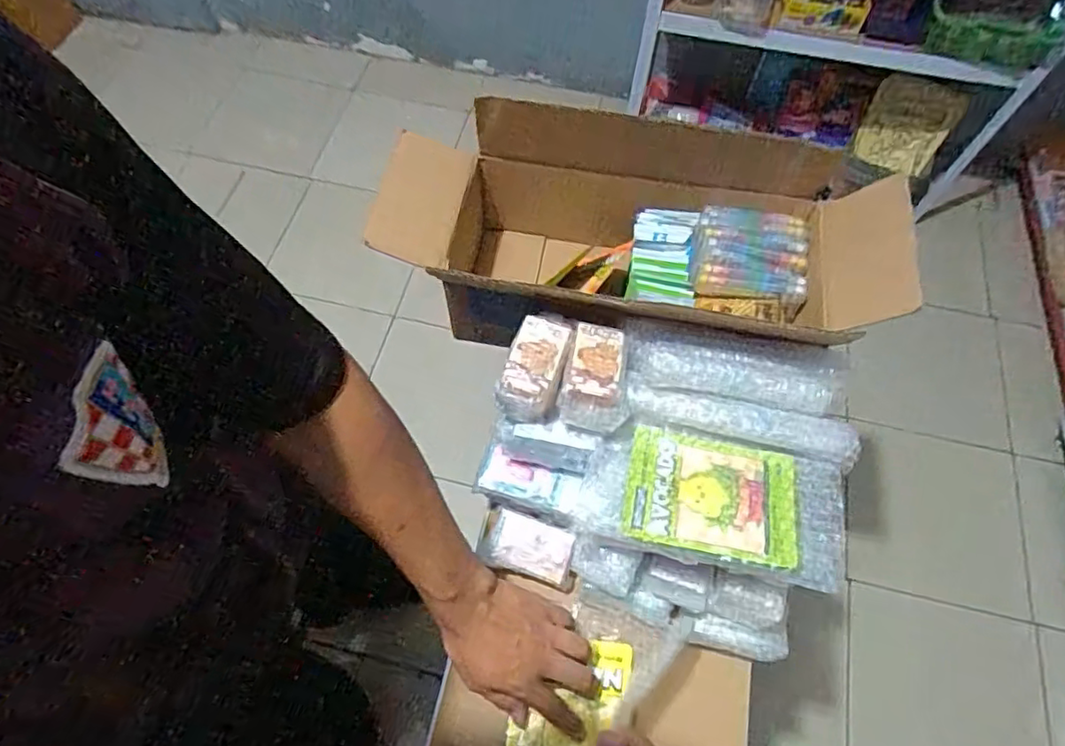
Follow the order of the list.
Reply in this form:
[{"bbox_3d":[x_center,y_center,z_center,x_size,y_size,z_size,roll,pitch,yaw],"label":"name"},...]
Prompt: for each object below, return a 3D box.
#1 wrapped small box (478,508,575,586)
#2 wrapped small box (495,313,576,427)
[{"bbox_3d":[-0.008,0.180,0.642,0.098,0.033,0.057,14,64,6],"label":"wrapped small box"},{"bbox_3d":[0.003,-0.005,0.597,0.053,0.046,0.100,13,64,5],"label":"wrapped small box"}]

